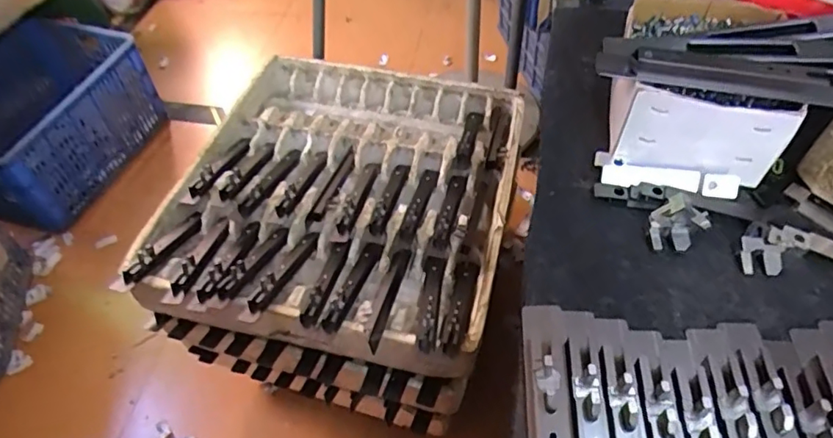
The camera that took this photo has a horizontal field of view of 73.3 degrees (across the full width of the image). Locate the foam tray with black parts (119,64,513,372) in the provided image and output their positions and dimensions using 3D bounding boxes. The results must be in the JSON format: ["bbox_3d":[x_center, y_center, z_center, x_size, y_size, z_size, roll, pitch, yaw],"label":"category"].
[{"bbox_3d":[-0.106,-0.060,0.886,0.495,0.082,0.564,10,53,11],"label":"foam tray with black parts"}]

